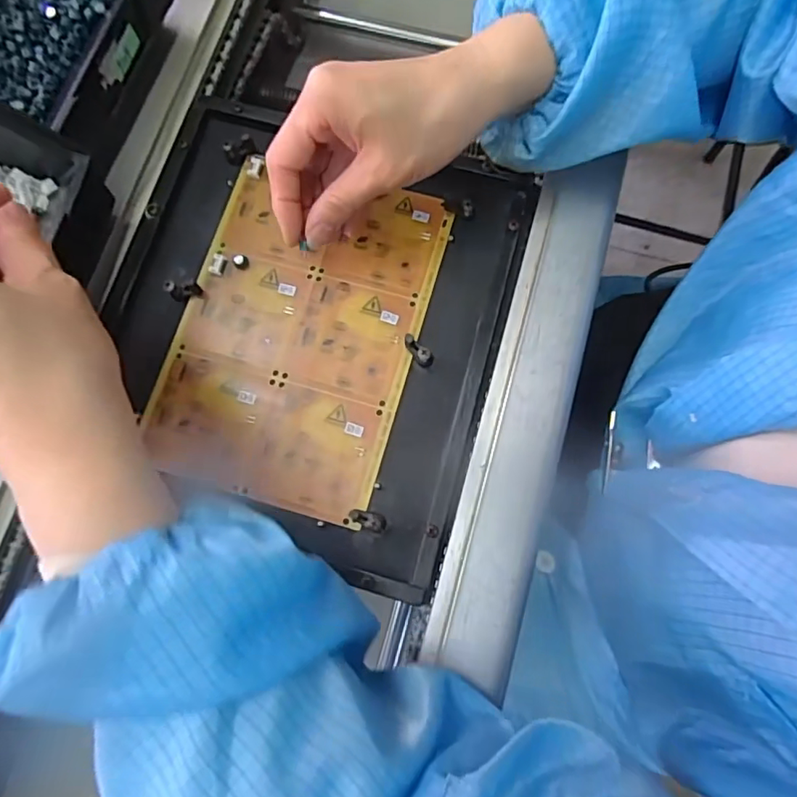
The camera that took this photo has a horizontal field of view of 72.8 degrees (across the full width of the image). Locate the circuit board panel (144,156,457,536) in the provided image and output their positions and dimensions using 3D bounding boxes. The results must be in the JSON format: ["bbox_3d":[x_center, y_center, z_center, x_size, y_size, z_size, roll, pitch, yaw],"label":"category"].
[{"bbox_3d":[-0.061,-0.042,0.332,0.136,0.005,0.203,16,78,4],"label":"circuit board panel"}]

